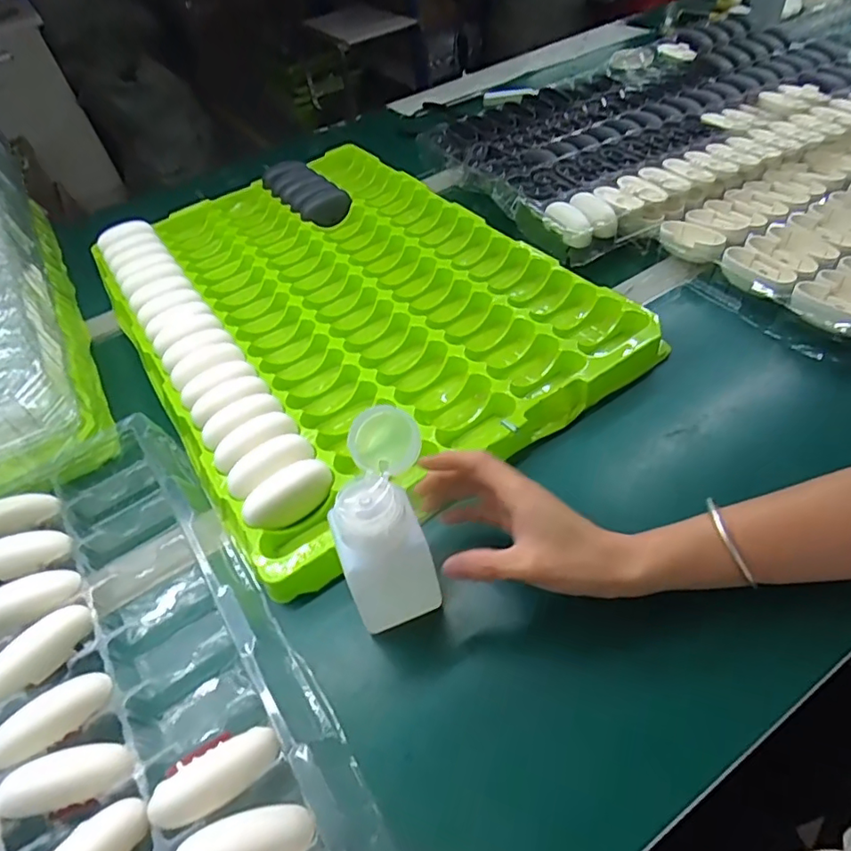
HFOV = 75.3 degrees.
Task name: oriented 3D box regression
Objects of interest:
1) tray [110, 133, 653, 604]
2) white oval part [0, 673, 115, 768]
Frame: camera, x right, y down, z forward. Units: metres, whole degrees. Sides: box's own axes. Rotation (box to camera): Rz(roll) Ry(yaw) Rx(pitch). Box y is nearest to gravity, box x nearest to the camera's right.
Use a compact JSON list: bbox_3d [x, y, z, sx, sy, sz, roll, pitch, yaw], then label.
[{"bbox_3d":[-0.098,-0.144,0.595,0.393,0.051,0.580,-33,54,-15],"label":"tray"},{"bbox_3d":[-0.217,0.168,0.318,0.067,0.012,0.022,-37,55,-18],"label":"white oval part"}]

